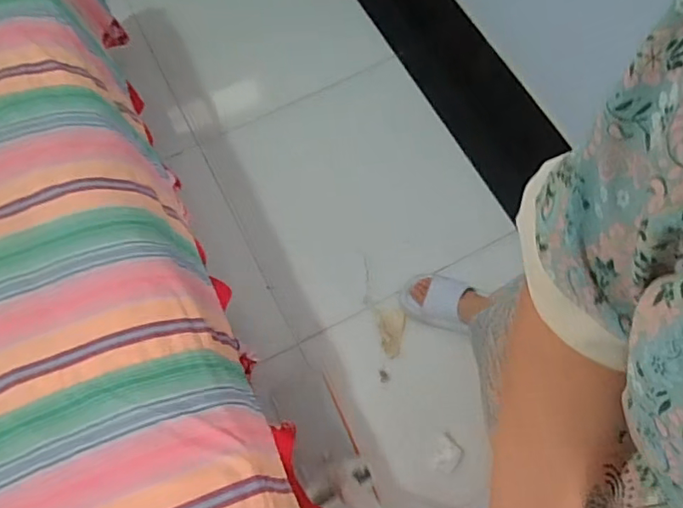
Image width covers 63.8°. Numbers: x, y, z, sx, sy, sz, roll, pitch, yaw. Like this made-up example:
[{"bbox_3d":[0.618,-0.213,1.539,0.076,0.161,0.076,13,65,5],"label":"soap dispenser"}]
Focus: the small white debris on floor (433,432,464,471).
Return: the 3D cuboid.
[{"bbox_3d":[0.224,0.417,1.147,0.053,0.026,0.068,33,73,13],"label":"small white debris on floor"}]

